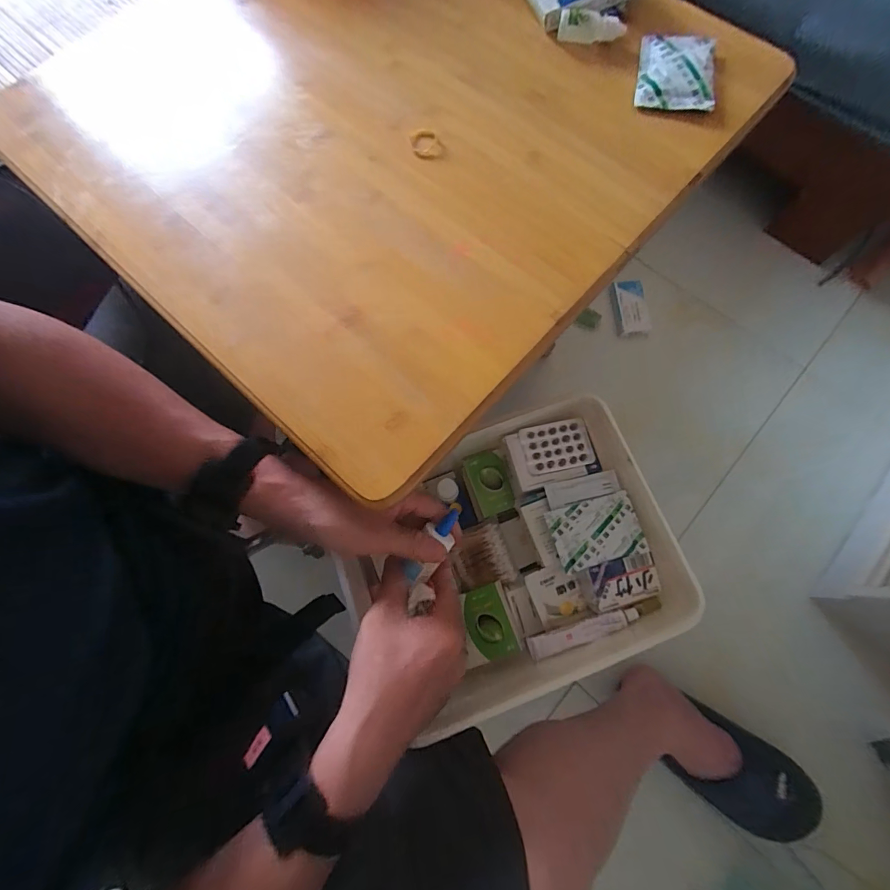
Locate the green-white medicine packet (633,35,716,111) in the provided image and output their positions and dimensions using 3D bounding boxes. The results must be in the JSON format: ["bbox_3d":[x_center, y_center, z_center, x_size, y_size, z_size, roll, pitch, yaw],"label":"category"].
[{"bbox_3d":[0.213,-0.347,0.389,0.067,0.011,0.089,9,74,4],"label":"green-white medicine packet"}]

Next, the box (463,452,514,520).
[{"bbox_3d":[0.056,0.049,0.539,0.053,0.018,0.079,-16,73,-3],"label":"box"}]

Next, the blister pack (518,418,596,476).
[{"bbox_3d":[0.132,0.002,0.495,0.079,0.006,0.056,-12,73,-2],"label":"blister pack"}]

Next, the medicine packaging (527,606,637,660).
[{"bbox_3d":[0.150,0.203,0.452,0.122,0.013,0.023,-16,73,-3],"label":"medicine packaging"}]

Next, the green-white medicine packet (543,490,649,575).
[{"bbox_3d":[0.164,0.094,0.455,0.095,0.011,0.067,-15,73,-3],"label":"green-white medicine packet"}]

